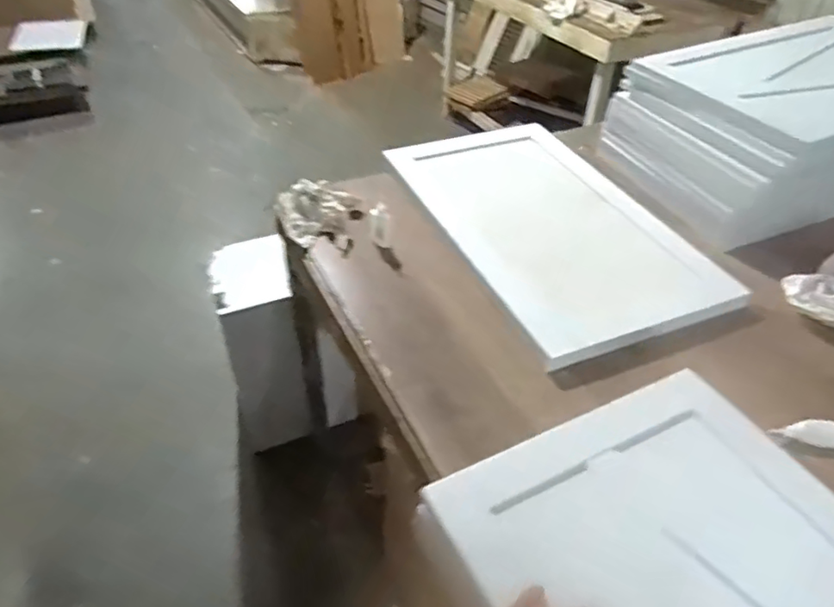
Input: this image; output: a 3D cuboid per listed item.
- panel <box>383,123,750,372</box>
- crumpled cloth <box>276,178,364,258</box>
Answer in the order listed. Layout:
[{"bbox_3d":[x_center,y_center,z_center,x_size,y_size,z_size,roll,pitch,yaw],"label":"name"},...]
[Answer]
[{"bbox_3d":[0.233,-0.172,1.177,0.412,0.040,0.709,-14,43,-16],"label":"panel"},{"bbox_3d":[-0.186,-0.174,1.160,0.136,0.056,0.202,-26,48,-27],"label":"crumpled cloth"}]

